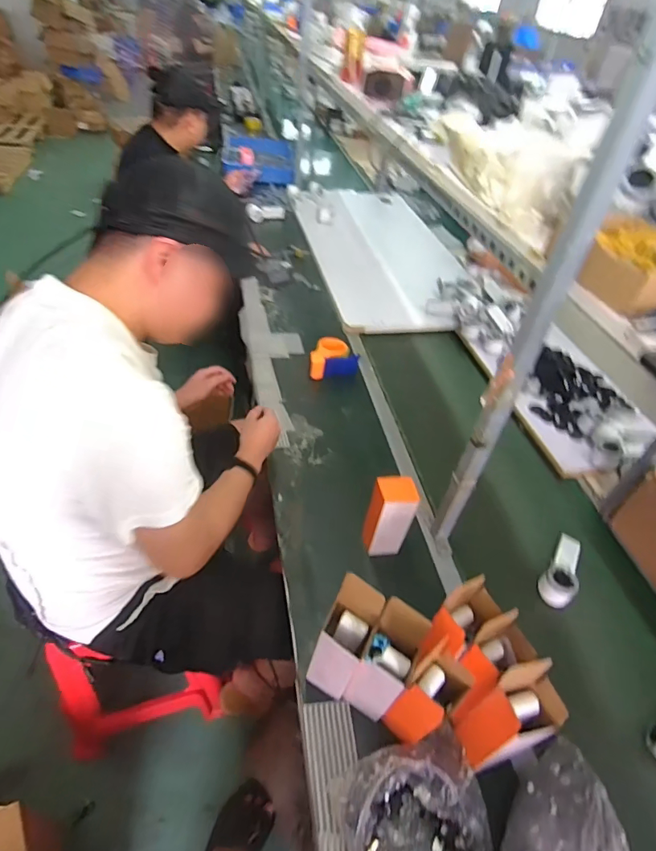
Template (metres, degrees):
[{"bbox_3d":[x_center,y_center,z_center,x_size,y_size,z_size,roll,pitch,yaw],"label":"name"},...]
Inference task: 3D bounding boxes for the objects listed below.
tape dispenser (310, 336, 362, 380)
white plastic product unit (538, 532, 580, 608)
[{"bbox_3d":[0.020,-0.184,1.321,0.138,0.058,0.142,5,45,-1],"label":"tape dispenser"},{"bbox_3d":[0.487,0.286,0.942,0.059,0.086,0.177,31,50,23],"label":"white plastic product unit"}]

